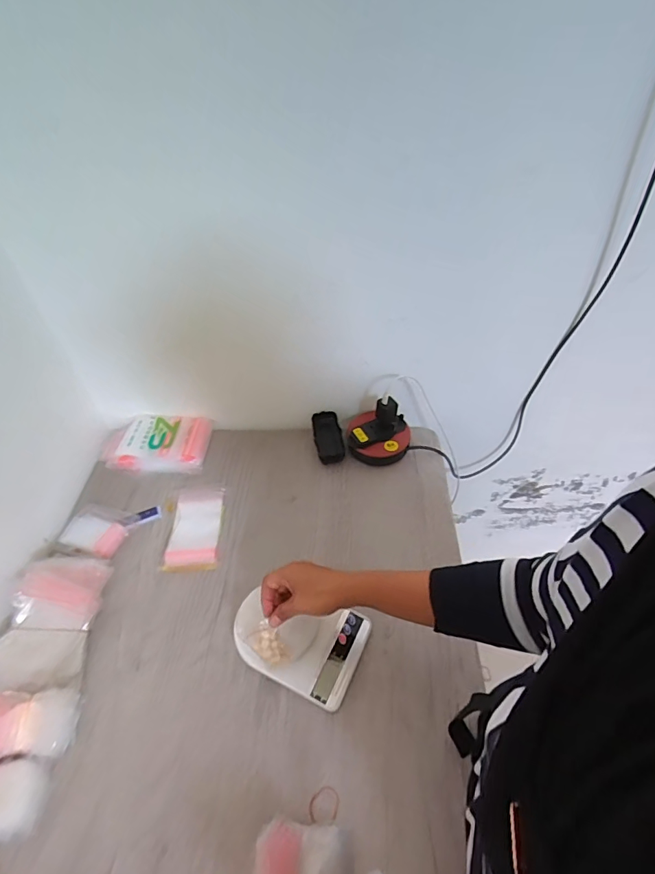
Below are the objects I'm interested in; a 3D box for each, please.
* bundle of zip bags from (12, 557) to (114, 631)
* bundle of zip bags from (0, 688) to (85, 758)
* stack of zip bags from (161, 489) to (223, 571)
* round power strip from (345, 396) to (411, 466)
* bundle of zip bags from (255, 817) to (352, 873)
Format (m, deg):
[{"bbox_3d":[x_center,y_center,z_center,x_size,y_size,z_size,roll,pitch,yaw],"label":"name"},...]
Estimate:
[{"bbox_3d":[-0.396,0.234,0.672,0.122,0.059,0.106,-1,49,1],"label":"bundle of zip bags"},{"bbox_3d":[-0.389,0.364,0.565,0.119,0.051,0.077,-4,49,-2],"label":"bundle of zip bags"},{"bbox_3d":[-0.227,0.152,0.773,0.084,0.014,0.158,-2,49,0],"label":"stack of zip bags"},{"bbox_3d":[0.100,-0.021,0.855,0.116,0.107,0.118,-1,49,1],"label":"round power strip"},{"bbox_3d":[-0.023,0.450,0.470,0.101,0.050,0.069,1,49,2],"label":"bundle of zip bags"}]

